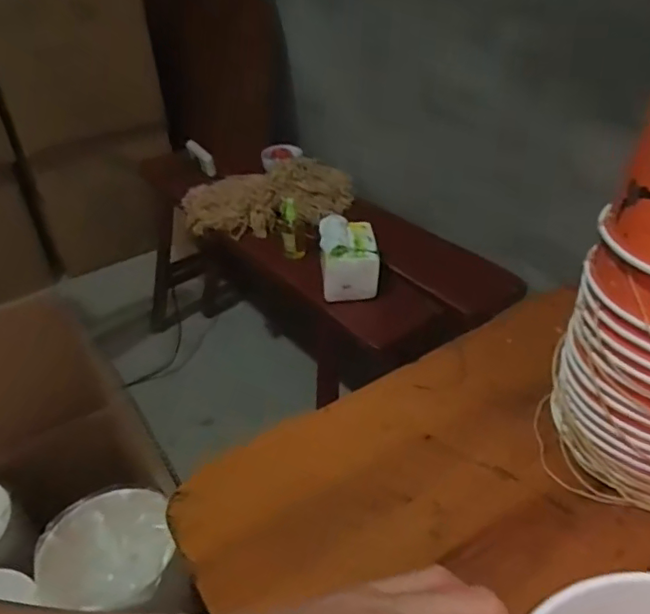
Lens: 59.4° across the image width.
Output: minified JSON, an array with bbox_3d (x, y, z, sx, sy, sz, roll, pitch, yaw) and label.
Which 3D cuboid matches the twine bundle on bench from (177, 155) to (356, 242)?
[{"bbox_3d":[-0.128,-0.257,1.288,0.387,0.081,0.247,-6,37,-4],"label":"twine bundle on bench"}]

